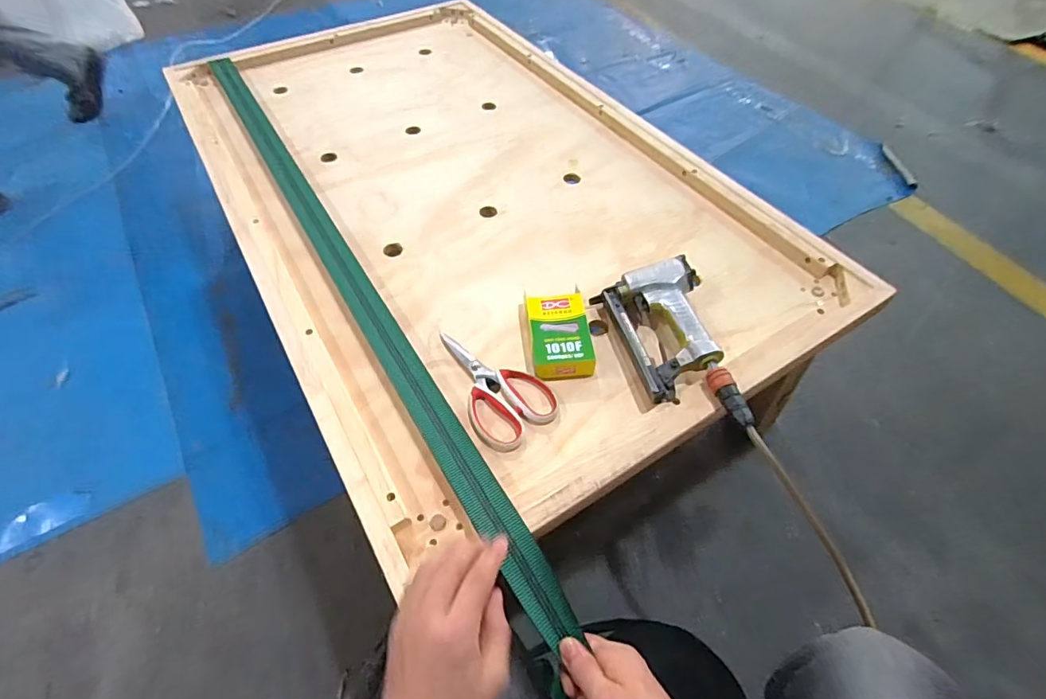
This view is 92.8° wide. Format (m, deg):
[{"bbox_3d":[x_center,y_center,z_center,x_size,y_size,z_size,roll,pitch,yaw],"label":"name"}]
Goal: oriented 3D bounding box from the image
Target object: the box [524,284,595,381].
[{"bbox_3d":[0.045,-0.020,0.645,0.078,0.039,0.126,-3,53,-4],"label":"box"}]

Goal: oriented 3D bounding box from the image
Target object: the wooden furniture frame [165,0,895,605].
[{"bbox_3d":[-0.112,-0.318,0.864,0.735,0.065,1.243,-26,60,-19],"label":"wooden furniture frame"}]

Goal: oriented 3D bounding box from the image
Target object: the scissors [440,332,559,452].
[{"bbox_3d":[-0.046,0.038,0.618,0.099,0.013,0.182,-33,60,-23],"label":"scissors"}]

